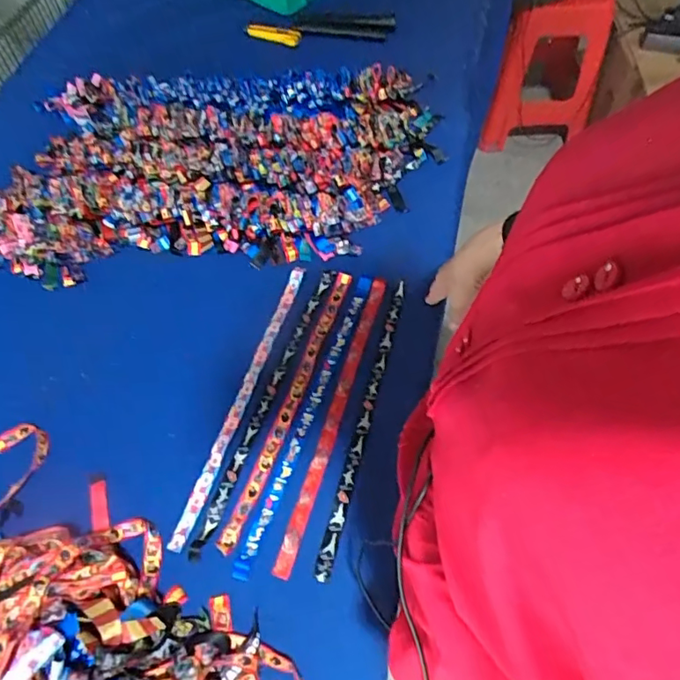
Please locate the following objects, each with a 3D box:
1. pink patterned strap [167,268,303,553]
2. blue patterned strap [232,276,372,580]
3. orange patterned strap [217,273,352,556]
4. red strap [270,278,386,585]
[{"bbox_3d":[-0.135,0.074,0.775,0.022,0.010,0.449,14,60,11],"label":"pink patterned strap"},{"bbox_3d":[-0.039,0.090,0.749,0.023,0.004,0.464,16,60,12],"label":"blue patterned strap"},{"bbox_3d":[-0.065,0.078,0.768,0.028,0.010,0.441,15,60,13],"label":"orange patterned strap"},{"bbox_3d":[-0.004,0.092,0.743,0.023,0.010,0.443,14,60,11],"label":"red strap"}]

